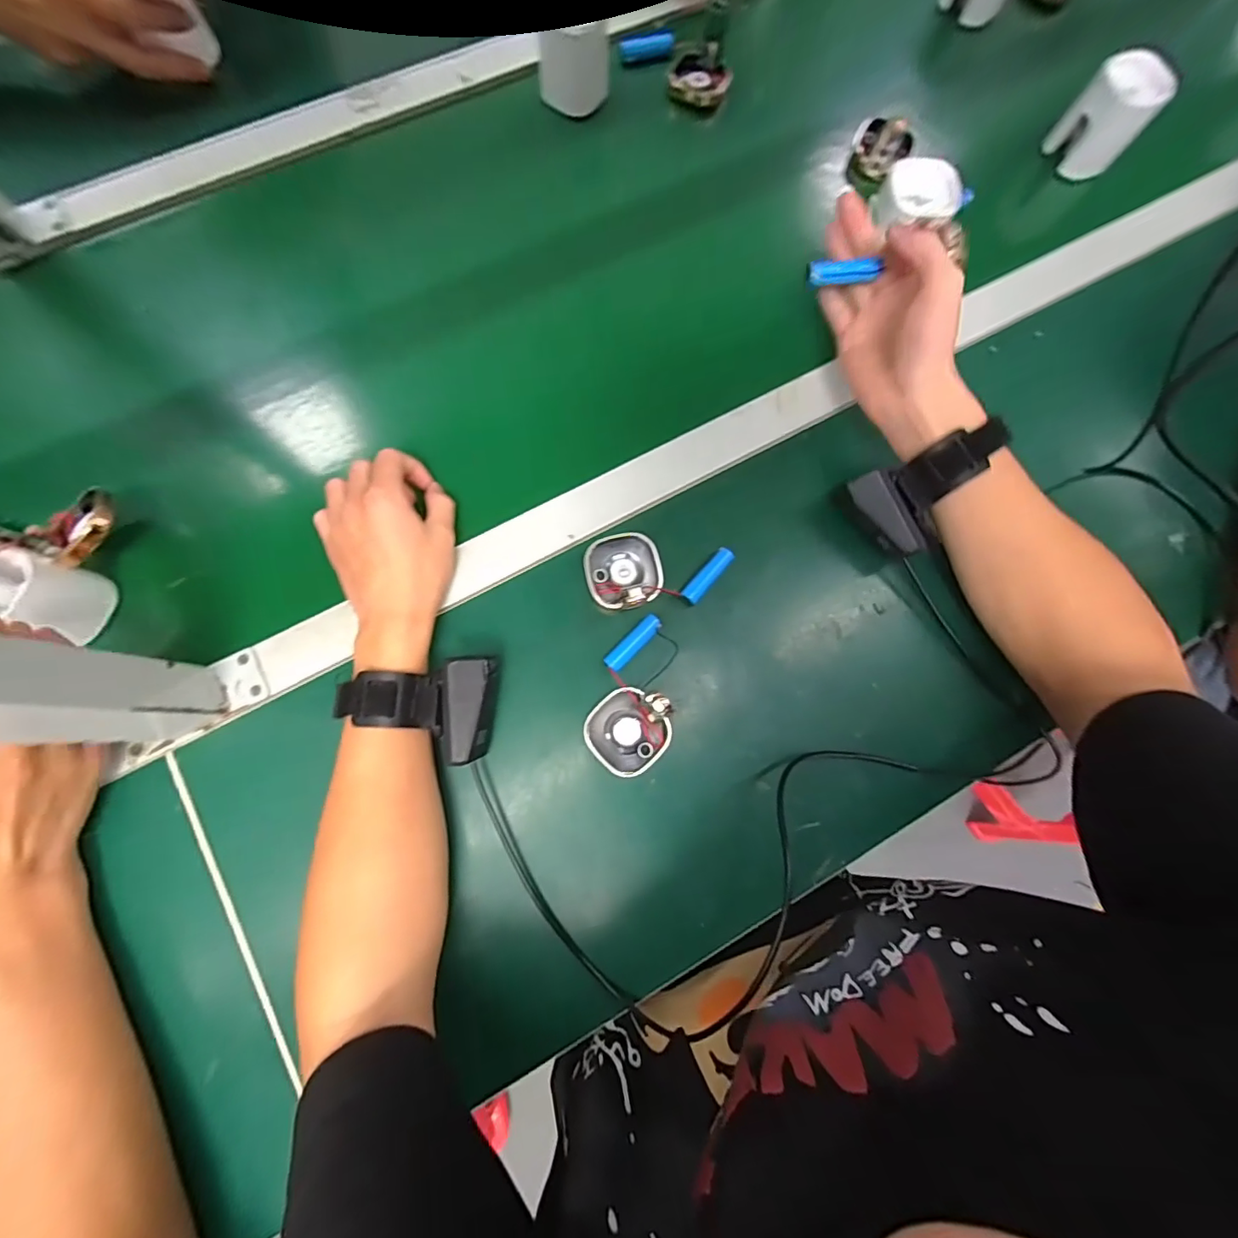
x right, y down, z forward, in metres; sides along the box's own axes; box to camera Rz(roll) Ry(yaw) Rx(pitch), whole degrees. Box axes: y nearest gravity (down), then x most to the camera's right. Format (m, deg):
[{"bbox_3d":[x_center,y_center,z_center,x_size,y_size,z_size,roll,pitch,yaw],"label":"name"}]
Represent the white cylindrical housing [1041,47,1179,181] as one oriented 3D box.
[{"bbox_3d":[0.450,-0.462,0.480,0.064,0.070,0.064,1,77,-4],"label":"white cylindrical housing"}]

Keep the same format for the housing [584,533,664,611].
[{"bbox_3d":[0.004,-0.035,0.390,0.055,0.017,0.054,-10,78,-7],"label":"housing"}]

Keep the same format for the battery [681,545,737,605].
[{"bbox_3d":[0.067,-0.033,0.392,0.014,0.014,0.051,41,78,5],"label":"battery"}]

